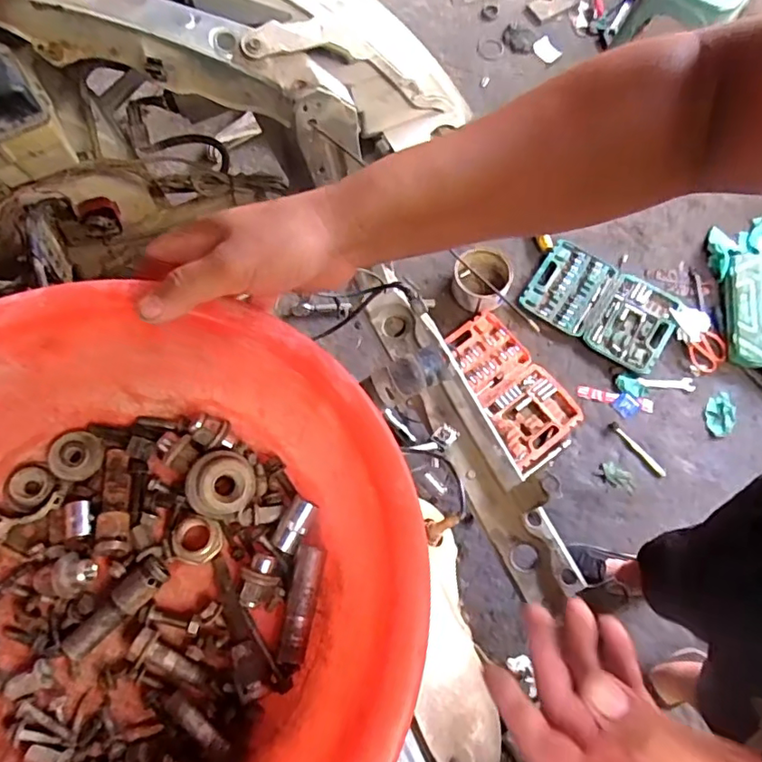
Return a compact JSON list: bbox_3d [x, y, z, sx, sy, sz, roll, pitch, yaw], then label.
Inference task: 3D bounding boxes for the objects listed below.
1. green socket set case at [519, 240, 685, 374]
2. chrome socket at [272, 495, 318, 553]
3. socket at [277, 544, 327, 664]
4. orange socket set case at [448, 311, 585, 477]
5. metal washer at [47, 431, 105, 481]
[{"bbox_3d":[0.621,-0.217,1.560,0.391,0.055,0.259,32,76,11],"label":"green socket set case"},{"bbox_3d":[-0.063,0.106,0.412,0.018,0.019,0.040,24,74,9],"label":"chrome socket"},{"bbox_3d":[-0.055,0.156,0.392,0.020,0.016,0.076,9,68,4],"label":"socket"},{"bbox_3d":[0.337,0.012,1.496,0.234,0.050,0.401,-36,75,-9],"label":"orange socket set case"},{"bbox_3d":[-0.230,0.056,0.418,0.037,0.010,0.037,6,71,-19],"label":"metal washer"}]

